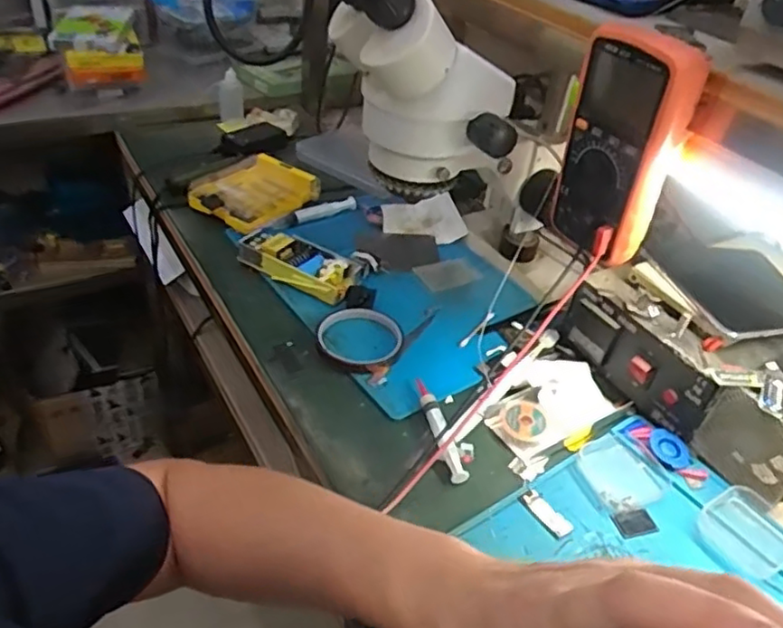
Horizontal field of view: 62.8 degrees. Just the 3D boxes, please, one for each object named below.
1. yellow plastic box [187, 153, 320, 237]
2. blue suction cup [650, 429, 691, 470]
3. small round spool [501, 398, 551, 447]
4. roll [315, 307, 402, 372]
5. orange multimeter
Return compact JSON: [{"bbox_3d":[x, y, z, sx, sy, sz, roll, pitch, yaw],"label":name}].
[{"bbox_3d":[-0.180,-0.158,0.828,0.126,0.031,0.145,24,40,21],"label":"yellow plastic box"},{"bbox_3d":[0.244,0.118,0.561,0.035,0.006,0.037,5,38,-4],"label":"blue suction cup"},{"bbox_3d":[0.120,0.097,0.575,0.043,0.014,0.046,5,38,-4],"label":"small round spool"},{"bbox_3d":[-0.032,0.024,0.637,0.085,0.013,0.083,5,37,-4],"label":"roll"},{"bbox_3d":[0.185,-0.133,0.526,0.046,0.175,0.092,-15,43,-27],"label":"orange multimeter"}]

